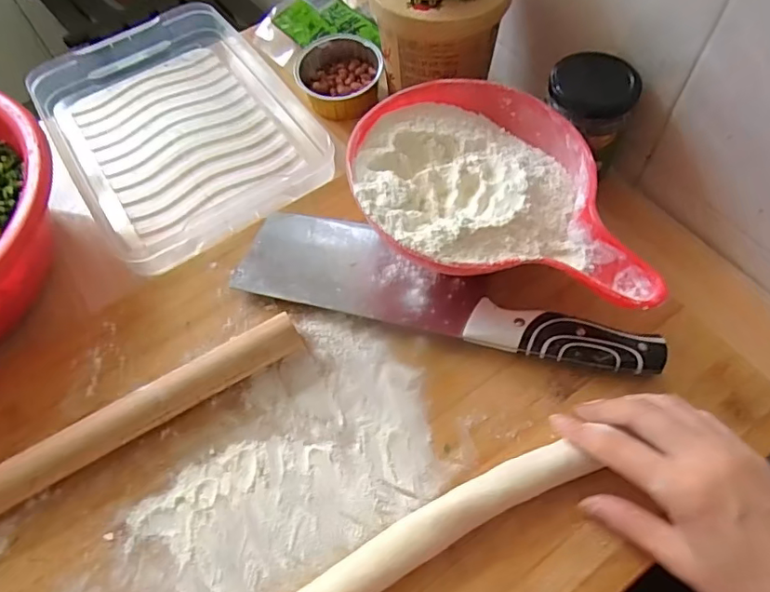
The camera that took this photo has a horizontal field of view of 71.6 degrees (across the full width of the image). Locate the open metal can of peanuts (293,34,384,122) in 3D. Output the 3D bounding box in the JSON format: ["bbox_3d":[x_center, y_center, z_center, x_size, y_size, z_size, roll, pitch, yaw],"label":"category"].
[{"bbox_3d":[-0.043,-0.209,0.507,0.079,0.034,0.079,-2,59,3],"label":"open metal can of peanuts"}]

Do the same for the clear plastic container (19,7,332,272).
[{"bbox_3d":[-0.186,-0.161,0.497,0.210,0.042,0.283,-32,61,-15],"label":"clear plastic container"}]

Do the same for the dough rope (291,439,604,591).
[{"bbox_3d":[-0.025,0.160,0.284,0.303,0.021,0.030,-29,61,-11],"label":"dough rope"}]

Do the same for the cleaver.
[{"bbox_3d":[0.040,-0.009,0.380,0.288,0.017,0.079,12,60,11],"label":"cleaver"}]

